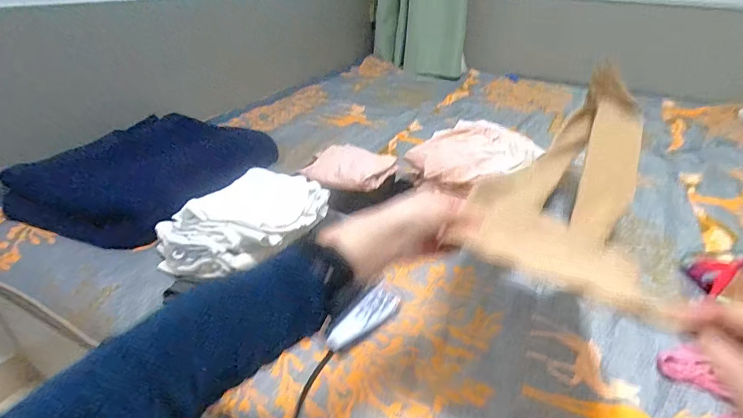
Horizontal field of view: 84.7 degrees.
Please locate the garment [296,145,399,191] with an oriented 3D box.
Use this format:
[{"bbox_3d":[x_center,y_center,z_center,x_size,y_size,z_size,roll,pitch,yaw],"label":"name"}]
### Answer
[{"bbox_3d":[-0.058,-0.103,1.007,0.199,0.040,0.184,16,34,22],"label":"garment"}]

